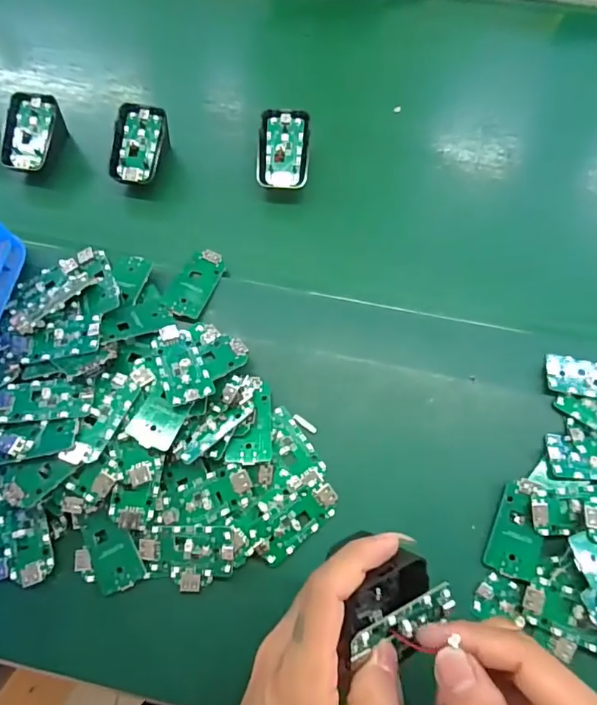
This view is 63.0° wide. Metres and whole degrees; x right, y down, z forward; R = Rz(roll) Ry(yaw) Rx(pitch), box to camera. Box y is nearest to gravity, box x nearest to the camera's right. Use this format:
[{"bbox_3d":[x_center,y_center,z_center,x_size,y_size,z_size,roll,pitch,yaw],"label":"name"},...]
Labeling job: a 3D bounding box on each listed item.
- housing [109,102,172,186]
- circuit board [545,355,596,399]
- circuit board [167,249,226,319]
[{"bbox_3d":[-0.141,-0.181,0.439,0.044,0.040,0.068,9,69,4],"label":"housing"},{"bbox_3d":[0.217,0.019,0.360,0.062,0.010,0.030,10,69,4],"label":"circuit board"},{"bbox_3d":[-0.082,-0.056,0.393,0.028,0.004,0.063,23,65,0],"label":"circuit board"}]

